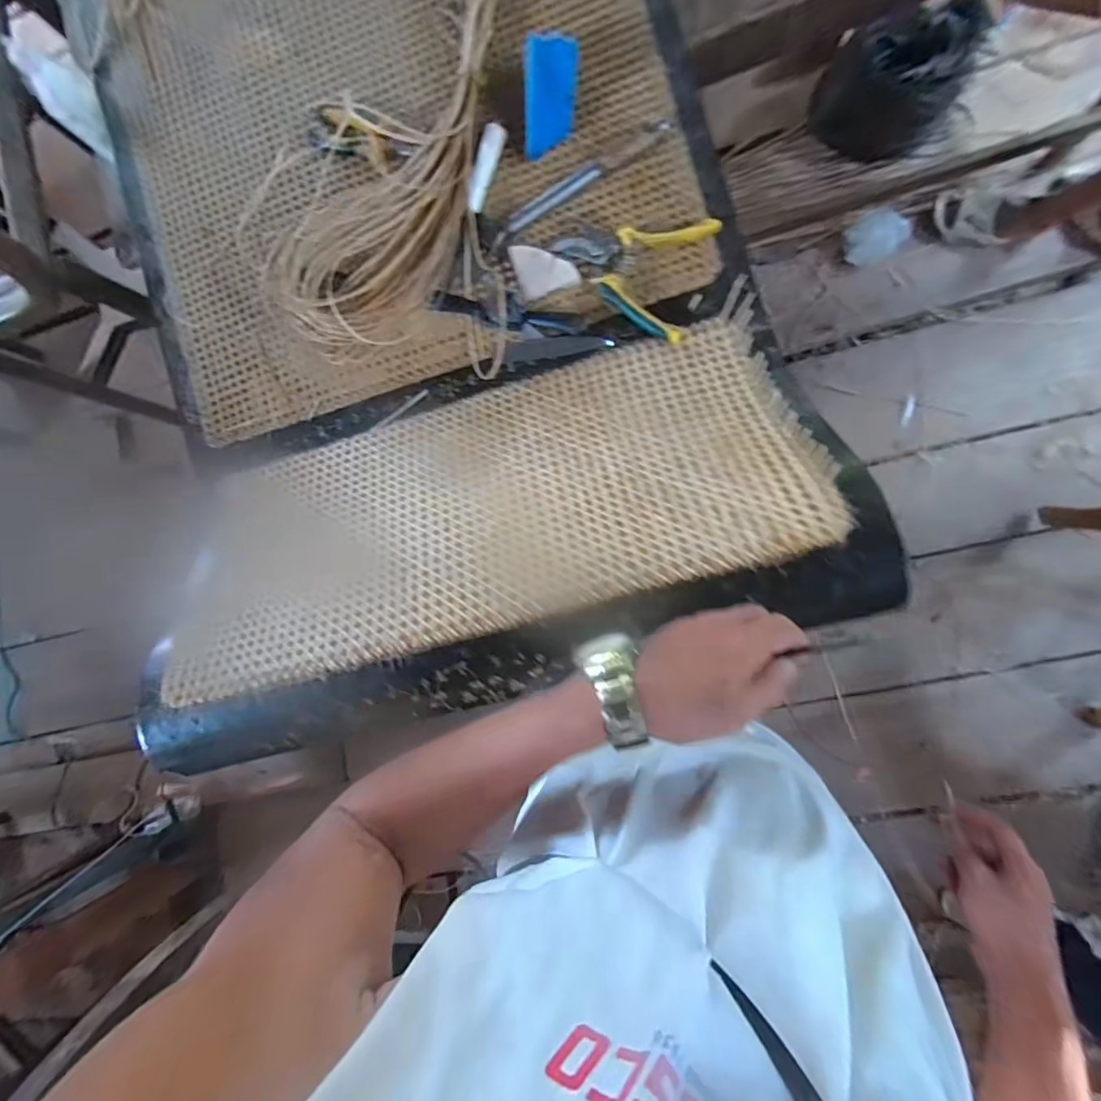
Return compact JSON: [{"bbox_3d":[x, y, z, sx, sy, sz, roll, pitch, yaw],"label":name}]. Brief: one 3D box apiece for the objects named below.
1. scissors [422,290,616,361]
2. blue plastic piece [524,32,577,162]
[{"bbox_3d":[-0.037,-0.265,0.584,0.213,0.043,0.061,12,89,10],"label":"scissors"},{"bbox_3d":[0.000,-0.518,0.560,0.058,0.100,0.014,-5,43,-8],"label":"blue plastic piece"}]

